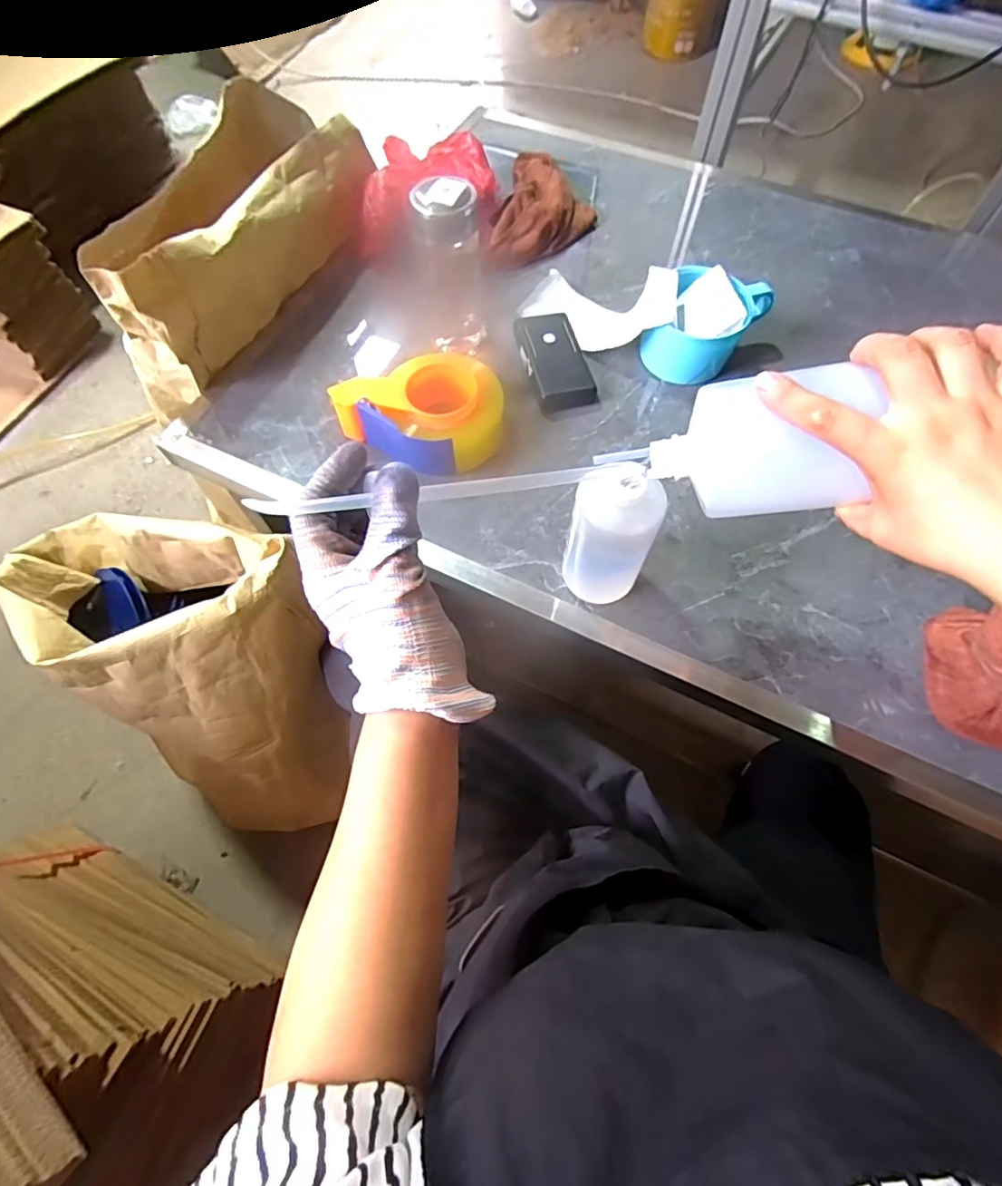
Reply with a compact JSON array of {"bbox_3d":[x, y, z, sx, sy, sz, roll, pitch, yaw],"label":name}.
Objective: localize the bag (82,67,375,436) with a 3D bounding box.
[{"bbox_3d":[-0.312,-0.429,0.678,0.127,0.168,0.395,27,68,12],"label":"bag"}]

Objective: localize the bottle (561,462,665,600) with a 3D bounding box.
[{"bbox_3d":[0.093,-0.044,0.487,0.071,0.154,0.063,24,68,10],"label":"bottle"}]

